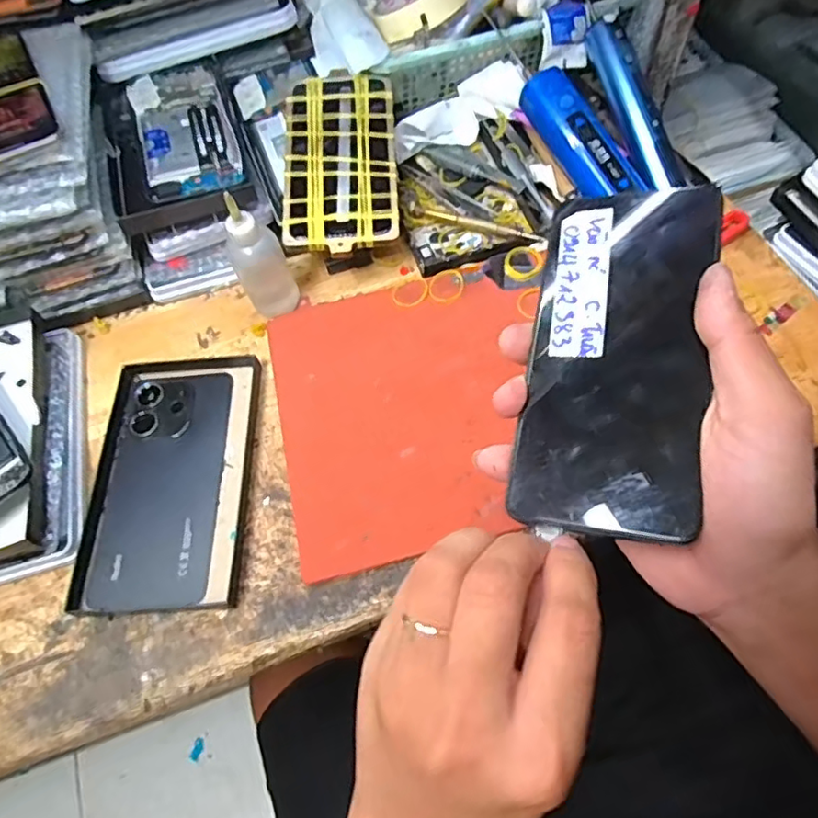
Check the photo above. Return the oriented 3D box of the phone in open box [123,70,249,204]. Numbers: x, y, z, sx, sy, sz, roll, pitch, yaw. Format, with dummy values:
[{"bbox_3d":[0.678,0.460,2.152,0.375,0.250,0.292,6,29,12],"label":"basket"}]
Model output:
[{"bbox_3d":[-0.179,-0.221,0.479,0.072,0.016,0.148,-19,63,-6],"label":"phone in open box"}]

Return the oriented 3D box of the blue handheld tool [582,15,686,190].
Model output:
[{"bbox_3d":[0.175,-0.237,0.467,0.023,0.022,0.148,-18,81,-5],"label":"blue handheld tool"}]

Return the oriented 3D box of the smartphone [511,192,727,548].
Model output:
[{"bbox_3d":[0.091,-0.025,0.261,0.071,0.009,0.158,4,72,27],"label":"smartphone"}]

